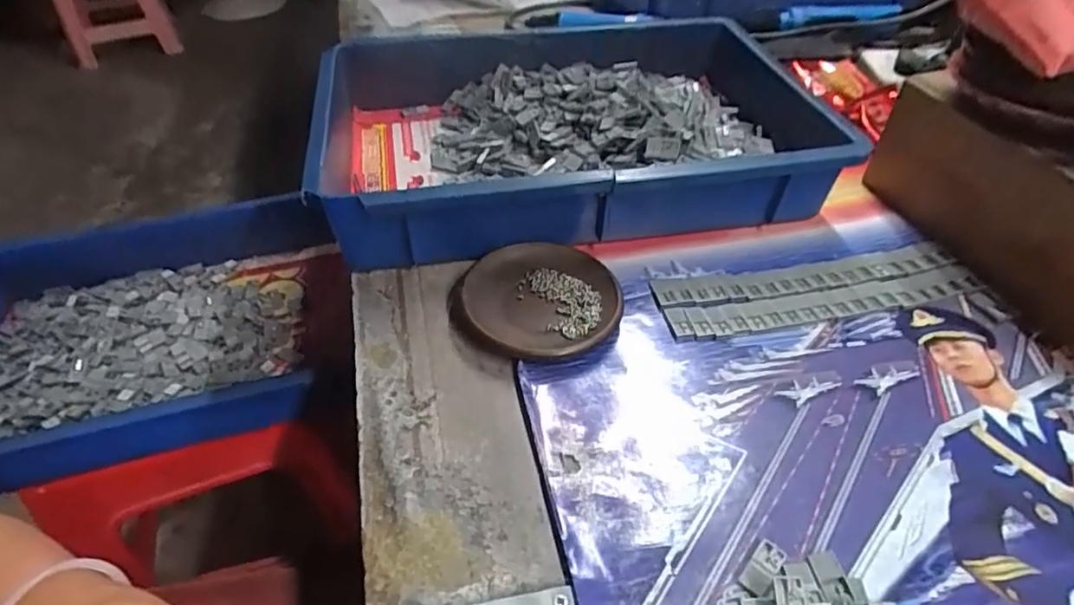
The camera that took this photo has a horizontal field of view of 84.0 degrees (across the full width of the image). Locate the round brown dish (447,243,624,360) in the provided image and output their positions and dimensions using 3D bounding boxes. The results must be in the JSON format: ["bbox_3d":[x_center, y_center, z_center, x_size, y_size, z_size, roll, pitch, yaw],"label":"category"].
[{"bbox_3d":[0.001,-0.002,0.433,0.116,0.020,0.107,0,45,0],"label":"round brown dish"}]

